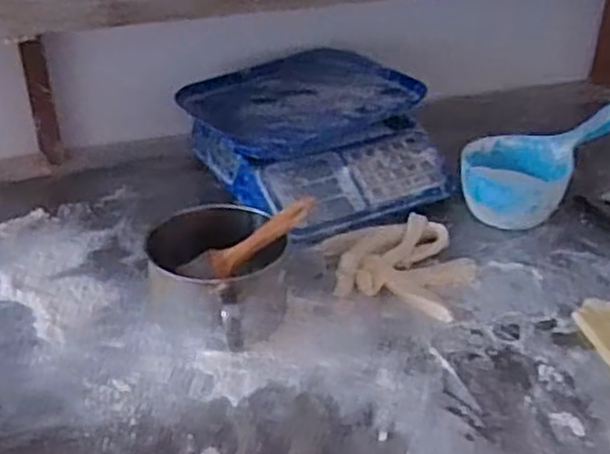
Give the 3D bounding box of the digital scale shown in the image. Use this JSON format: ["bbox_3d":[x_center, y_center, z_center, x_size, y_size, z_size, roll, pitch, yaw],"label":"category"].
[{"bbox_3d":[0.020,-0.115,1.011,0.299,0.125,0.297,-16,36,-24],"label":"digital scale"}]

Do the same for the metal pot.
[{"bbox_3d":[-0.083,0.059,0.748,0.145,0.092,0.129,23,39,32],"label":"metal pot"}]

